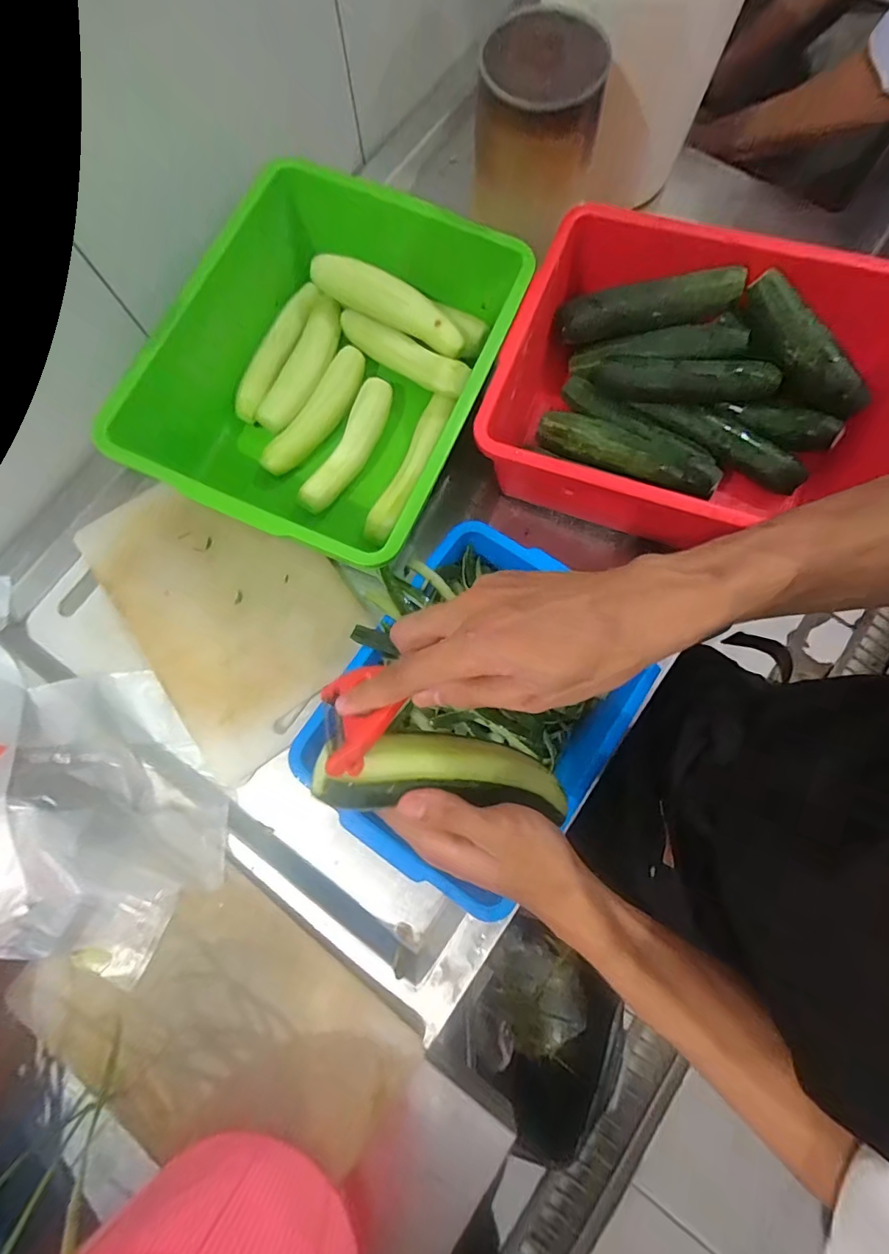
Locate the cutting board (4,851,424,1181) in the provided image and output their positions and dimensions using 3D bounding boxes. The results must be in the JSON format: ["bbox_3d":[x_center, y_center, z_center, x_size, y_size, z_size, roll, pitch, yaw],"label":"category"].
[{"bbox_3d":[-0.215,0.376,0.452,0.328,0.017,0.219,37,81,9],"label":"cutting board"}]

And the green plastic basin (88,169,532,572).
[{"bbox_3d":[-0.127,-0.271,0.546,0.318,0.149,0.386,23,79,7],"label":"green plastic basin"}]

